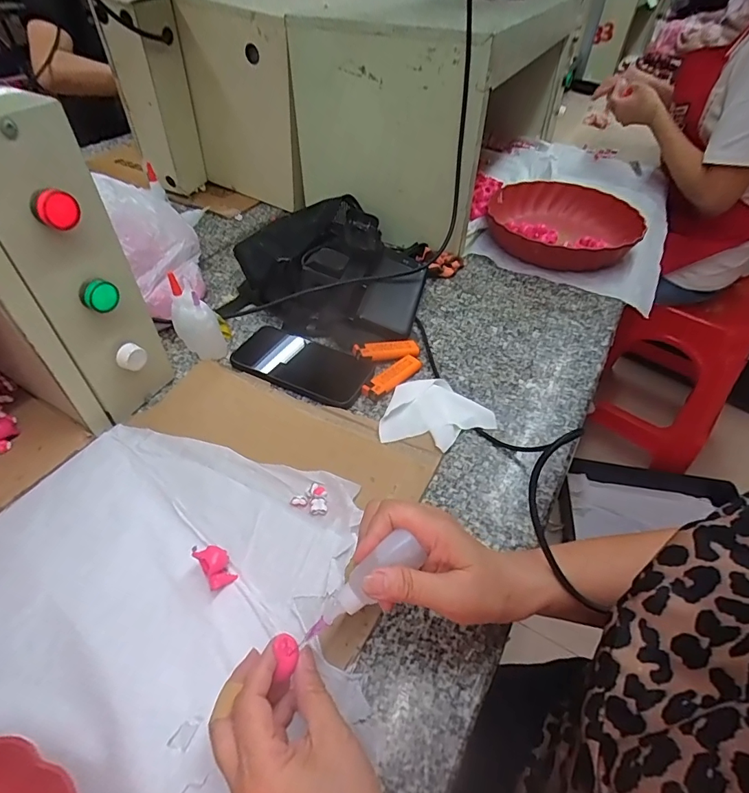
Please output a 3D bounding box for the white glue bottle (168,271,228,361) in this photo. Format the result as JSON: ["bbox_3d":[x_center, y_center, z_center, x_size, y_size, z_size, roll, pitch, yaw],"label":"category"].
[{"bbox_3d":[-0.215,-0.095,0.535,0.076,0.083,0.033,37,54,25],"label":"white glue bottle"}]

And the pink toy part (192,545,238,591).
[{"bbox_3d":[-0.123,0.131,0.348,0.020,0.018,0.031,-27,56,-27],"label":"pink toy part"}]

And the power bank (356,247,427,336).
[{"bbox_3d":[0.030,-0.150,0.601,0.069,0.013,0.157,22,51,-4],"label":"power bank"}]

